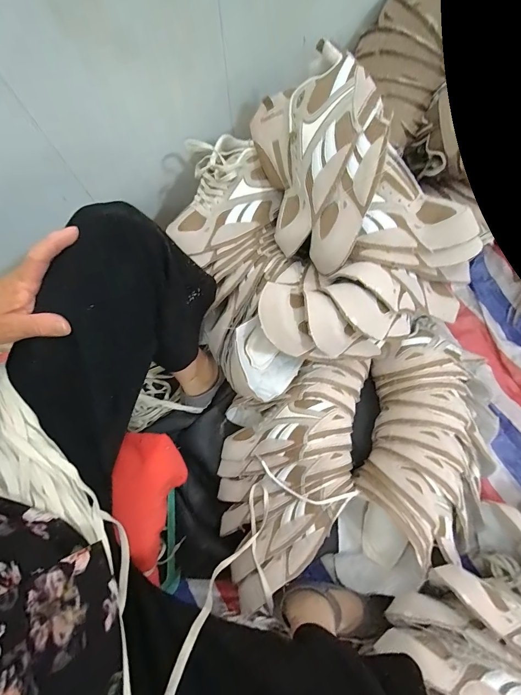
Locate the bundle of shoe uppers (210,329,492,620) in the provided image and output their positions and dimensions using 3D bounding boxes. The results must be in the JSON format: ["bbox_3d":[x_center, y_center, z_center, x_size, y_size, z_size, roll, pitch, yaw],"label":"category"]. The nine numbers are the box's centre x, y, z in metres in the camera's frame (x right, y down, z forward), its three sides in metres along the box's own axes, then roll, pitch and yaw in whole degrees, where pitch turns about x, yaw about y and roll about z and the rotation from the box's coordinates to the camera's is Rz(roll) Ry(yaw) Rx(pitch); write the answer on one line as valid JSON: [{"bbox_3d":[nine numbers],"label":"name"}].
[{"bbox_3d":[0.192,0.206,0.552,0.538,0.143,0.380,-22,76,-4],"label":"bundle of shoe uppers"}]

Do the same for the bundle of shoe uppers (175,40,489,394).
[{"bbox_3d":[0.074,-0.196,0.489,0.414,0.216,0.428,-21,76,-4],"label":"bundle of shoe uppers"}]

